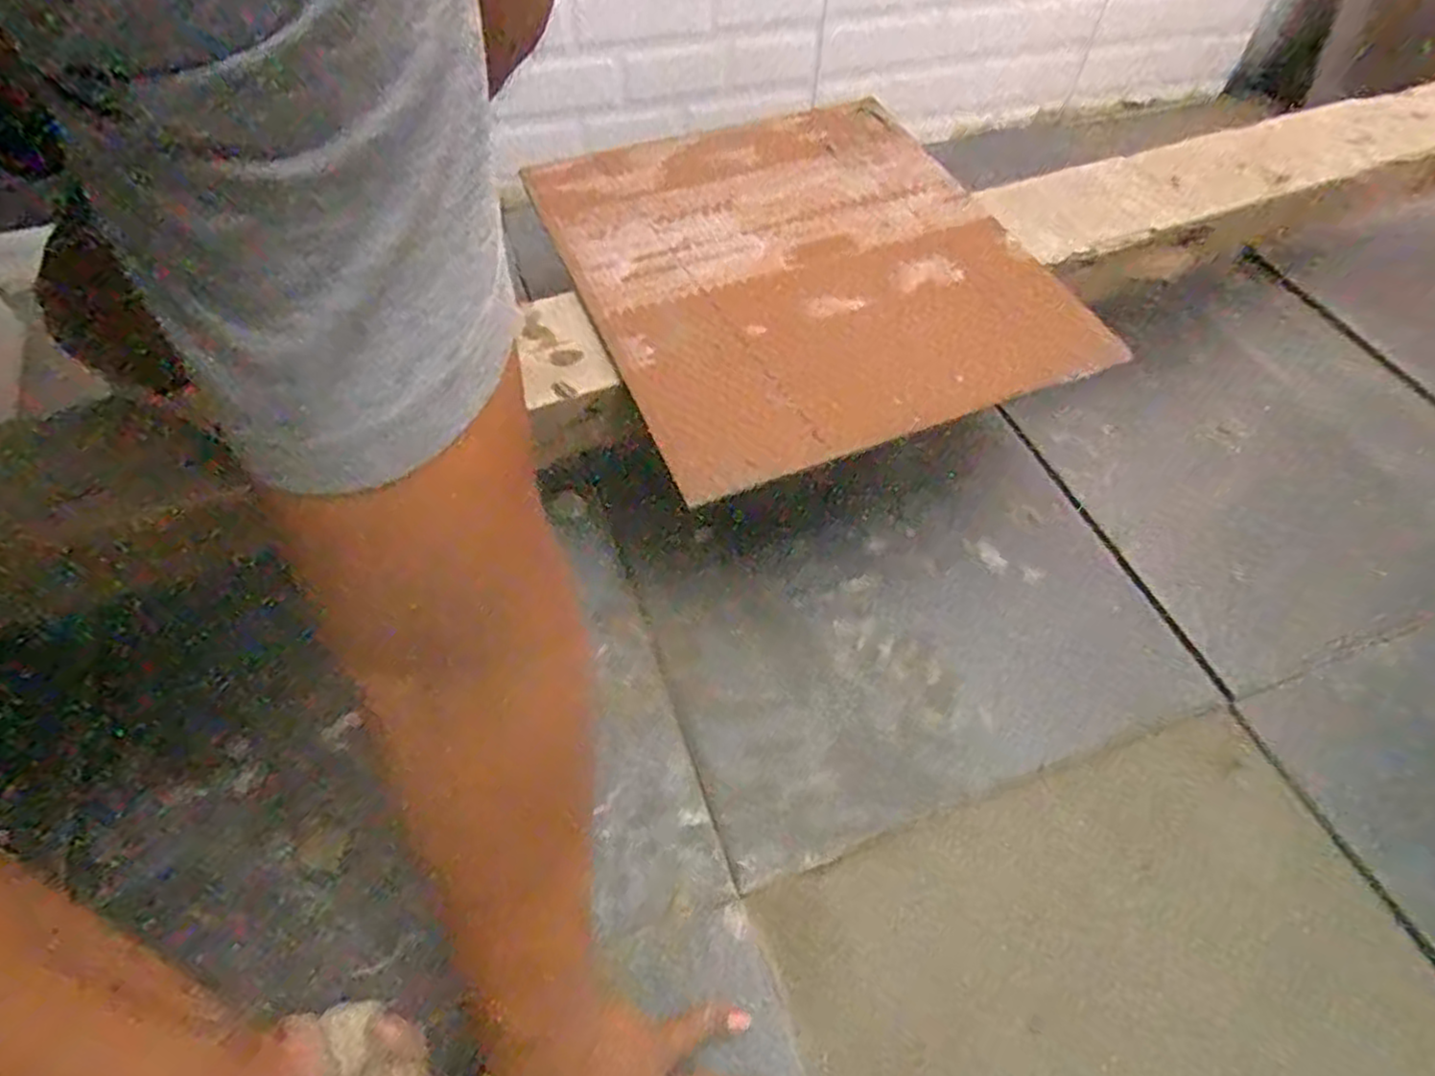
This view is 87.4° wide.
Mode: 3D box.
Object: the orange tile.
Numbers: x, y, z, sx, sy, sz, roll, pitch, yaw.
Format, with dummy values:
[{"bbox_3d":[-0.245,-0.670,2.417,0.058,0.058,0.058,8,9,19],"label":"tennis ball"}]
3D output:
[{"bbox_3d":[0.067,-0.223,0.609,0.349,0.018,0.381,-21,62,-14],"label":"orange tile"}]

